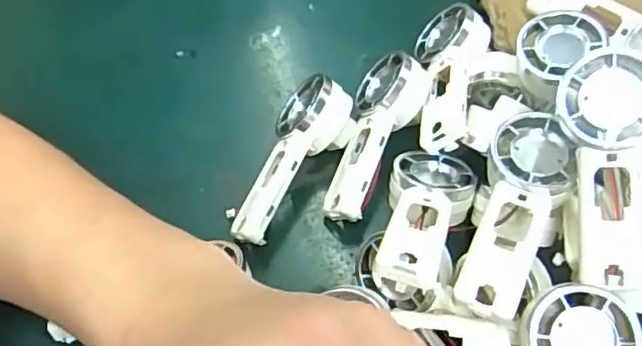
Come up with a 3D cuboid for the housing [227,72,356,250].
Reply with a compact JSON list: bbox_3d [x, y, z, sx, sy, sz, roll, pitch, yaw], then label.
[{"bbox_3d":[-0.017,-0.008,0.317,0.037,0.023,0.090,28,79,17],"label":"housing"}]

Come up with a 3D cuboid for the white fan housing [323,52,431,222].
[{"bbox_3d":[0.029,-0.017,0.321,0.034,0.036,0.091,13,61,9],"label":"white fan housing"}]

